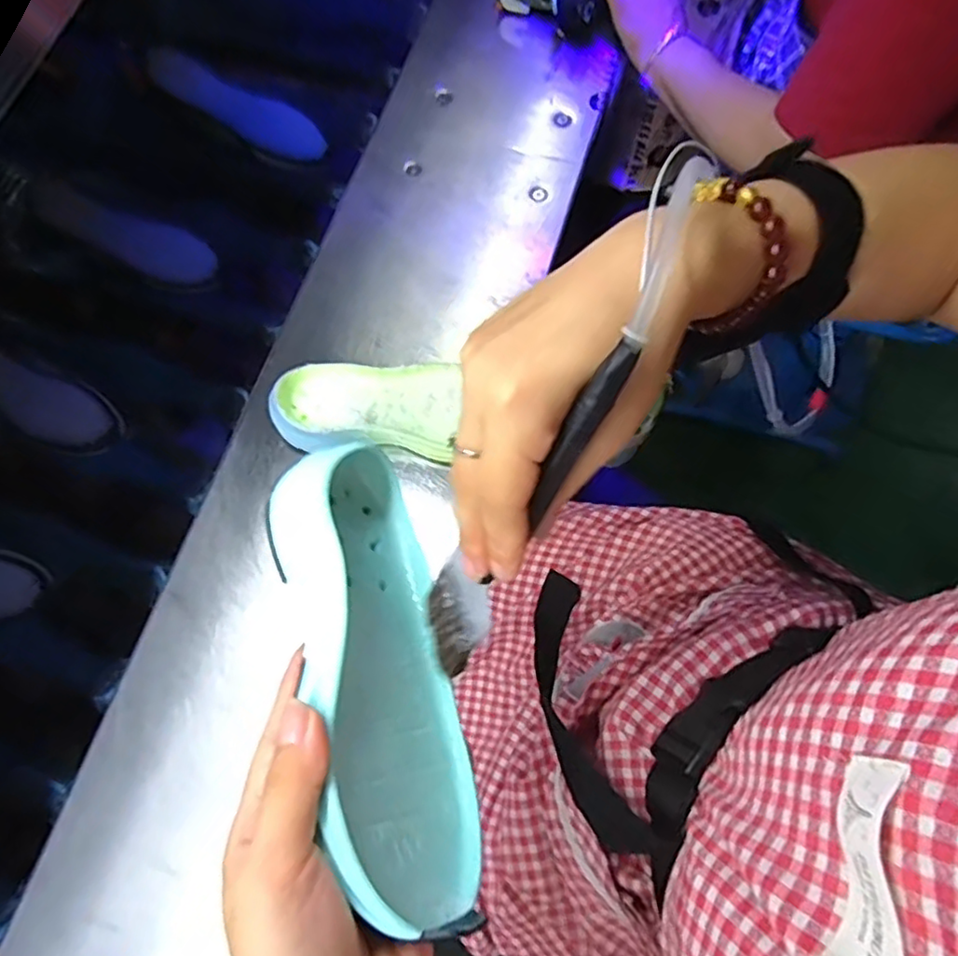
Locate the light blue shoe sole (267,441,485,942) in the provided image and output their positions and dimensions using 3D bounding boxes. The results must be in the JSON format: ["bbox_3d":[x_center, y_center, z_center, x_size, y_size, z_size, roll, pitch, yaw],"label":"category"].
[{"bbox_3d":[-0.037,0.073,0.270,0.035,0.096,0.194,-35,58,29],"label":"light blue shoe sole"}]

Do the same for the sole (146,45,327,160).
[{"bbox_3d":[-0.276,-0.426,0.726,0.193,0.018,0.056,22,72,-18],"label":"sole"}]

